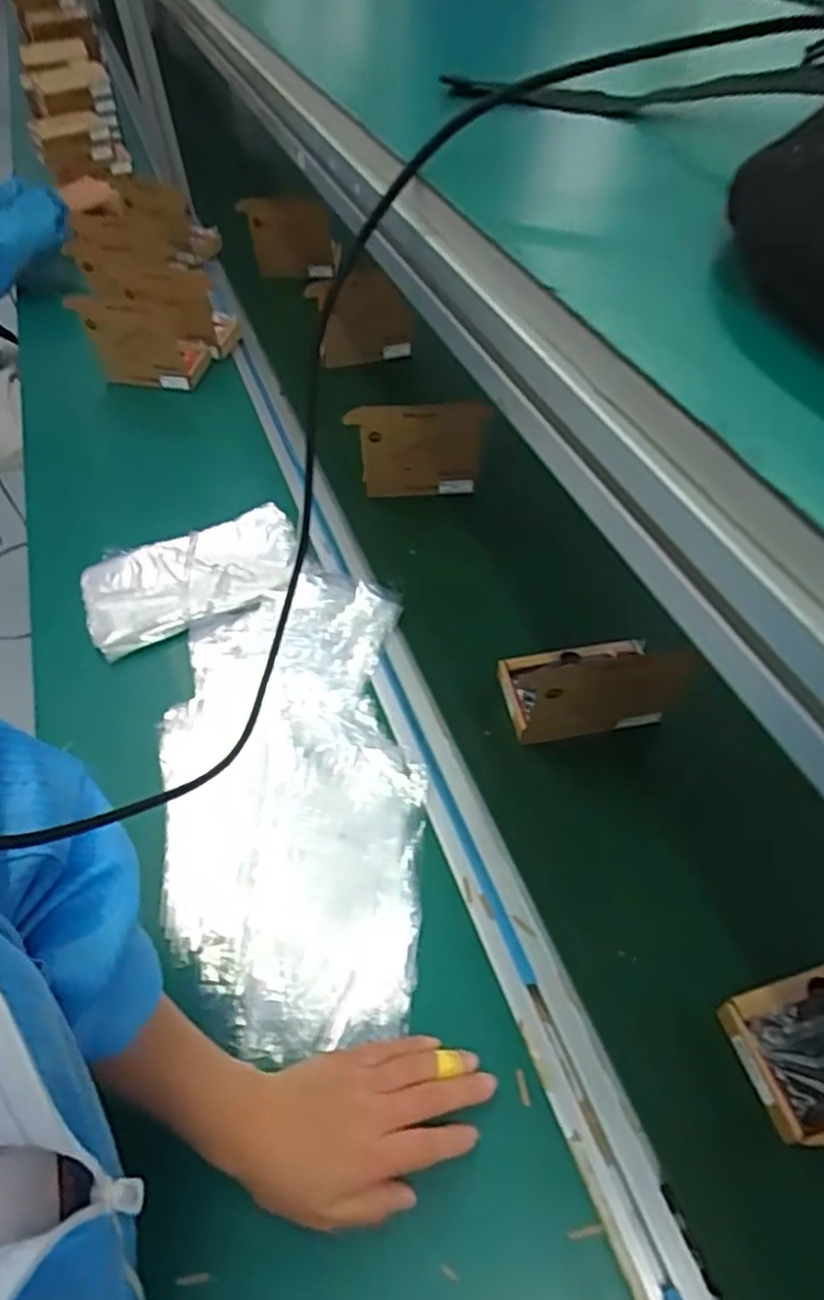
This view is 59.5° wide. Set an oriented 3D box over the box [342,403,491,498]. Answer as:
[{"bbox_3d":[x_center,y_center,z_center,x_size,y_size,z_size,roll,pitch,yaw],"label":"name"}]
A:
[{"bbox_3d":[0.007,-0.205,0.755,0.130,0.125,0.018,-1,59,1],"label":"box"}]

